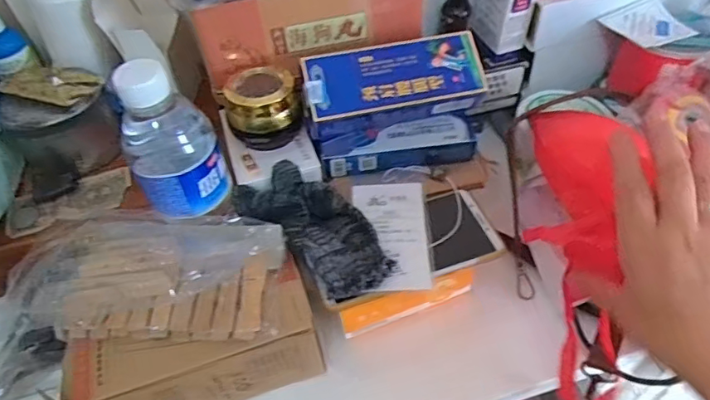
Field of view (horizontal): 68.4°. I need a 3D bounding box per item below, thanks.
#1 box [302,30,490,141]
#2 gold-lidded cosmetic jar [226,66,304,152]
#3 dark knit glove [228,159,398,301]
[{"bbox_3d":[0.034,-0.103,0.457,0.152,0.025,0.066,-12,88,-8],"label":"box"},{"bbox_3d":[-0.080,-0.083,0.460,0.064,0.053,0.058,-12,49,-5],"label":"gold-lidded cosmetic jar"},{"bbox_3d":[-0.028,0.020,0.412,0.129,0.036,0.071,33,59,29],"label":"dark knit glove"}]

